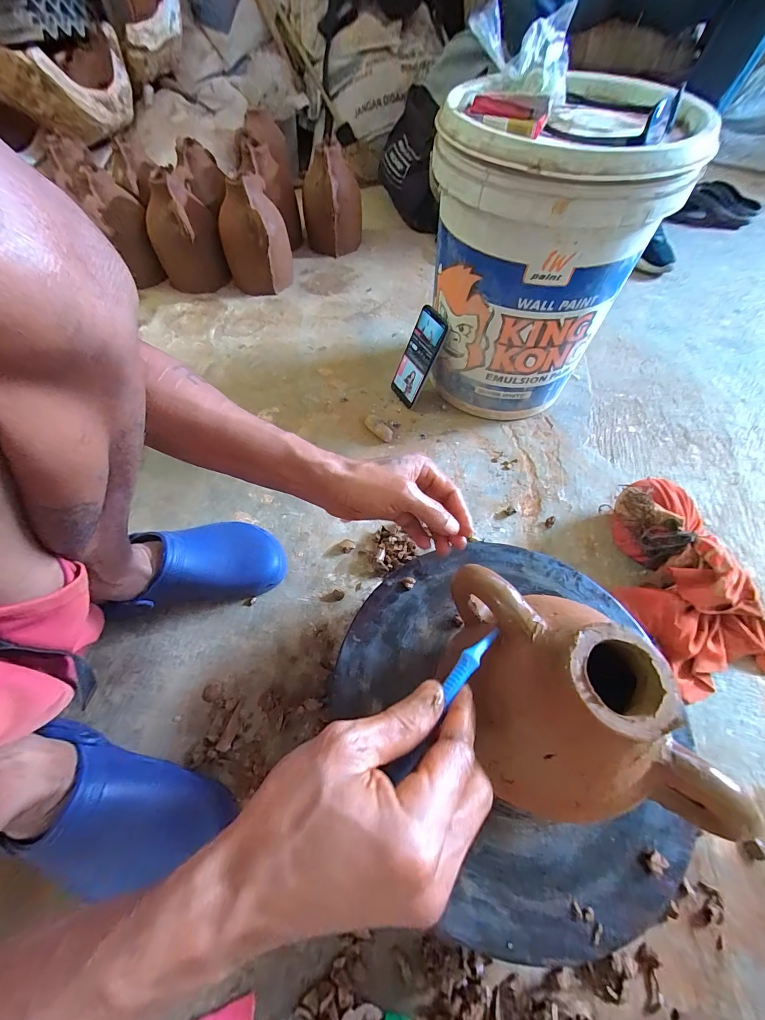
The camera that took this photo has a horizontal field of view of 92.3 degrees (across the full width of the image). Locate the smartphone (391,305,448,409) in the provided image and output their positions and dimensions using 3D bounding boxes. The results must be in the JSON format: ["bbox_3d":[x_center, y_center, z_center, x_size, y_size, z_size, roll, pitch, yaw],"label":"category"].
[{"bbox_3d":[0.063,-0.270,0.658,0.011,0.161,0.068,-20,58,-39],"label":"smartphone"}]

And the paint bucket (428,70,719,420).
[{"bbox_3d":[0.218,-0.367,0.587,0.294,0.376,0.270,8,60,4],"label":"paint bucket"}]

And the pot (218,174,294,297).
[{"bbox_3d":[-0.293,-0.615,0.831,0.134,0.191,0.121,12,60,7],"label":"pot"}]

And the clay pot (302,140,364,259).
[{"bbox_3d":[-0.131,-0.796,0.945,0.156,0.188,0.170,-7,60,-4],"label":"clay pot"}]

